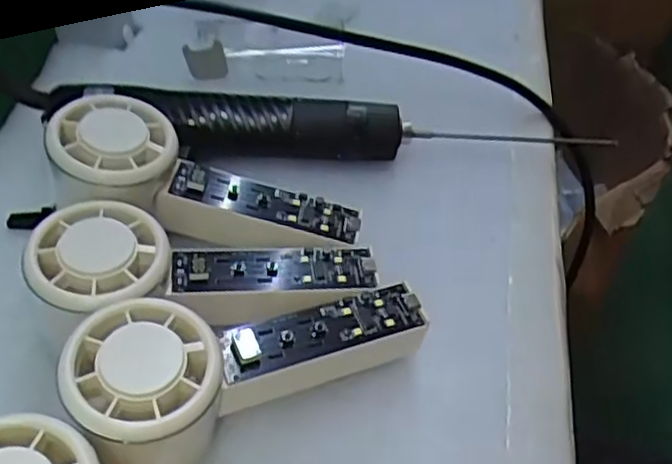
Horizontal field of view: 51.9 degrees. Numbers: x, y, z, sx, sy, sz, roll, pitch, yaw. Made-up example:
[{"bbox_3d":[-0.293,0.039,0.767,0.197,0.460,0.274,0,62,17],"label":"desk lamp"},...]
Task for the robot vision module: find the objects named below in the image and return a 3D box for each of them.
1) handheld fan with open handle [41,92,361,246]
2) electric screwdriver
[{"bbox_3d":[-0.064,-0.016,0.331,0.146,0.037,0.060,20,46,-12],"label":"handheld fan with open handle"},{"bbox_3d":[-0.003,-0.060,0.394,0.321,0.034,0.027,2,47,-1],"label":"electric screwdriver"}]

